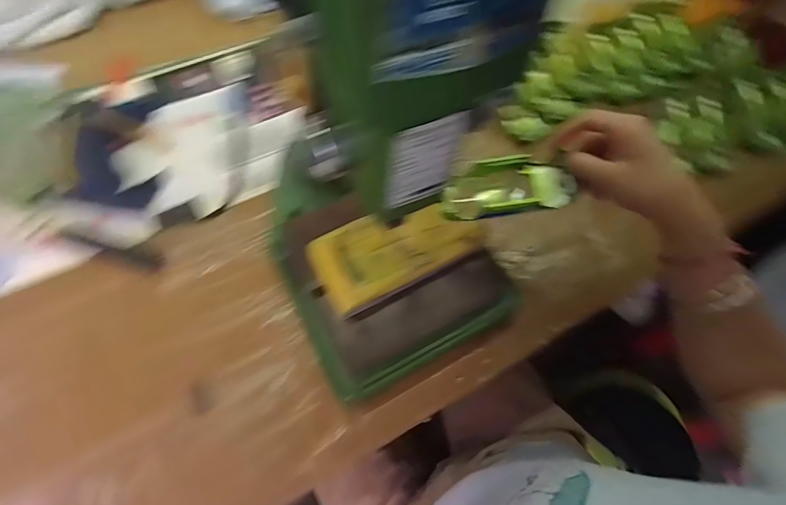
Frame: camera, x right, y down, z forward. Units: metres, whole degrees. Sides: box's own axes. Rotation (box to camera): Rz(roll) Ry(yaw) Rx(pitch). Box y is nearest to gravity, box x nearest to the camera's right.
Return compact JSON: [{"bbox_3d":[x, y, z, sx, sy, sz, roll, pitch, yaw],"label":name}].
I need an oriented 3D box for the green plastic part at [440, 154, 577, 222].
[{"bbox_3d":[0.108,-0.060,0.382,0.120,0.032,0.056,-7,63,13],"label":"green plastic part"}]

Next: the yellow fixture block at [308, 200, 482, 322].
[{"bbox_3d":[0.005,-0.006,0.391,0.159,0.018,0.080,-25,68,-15],"label":"yellow fixture block"}]

